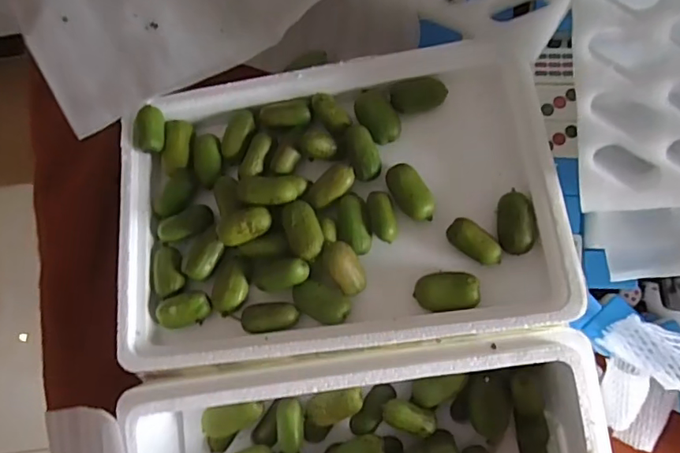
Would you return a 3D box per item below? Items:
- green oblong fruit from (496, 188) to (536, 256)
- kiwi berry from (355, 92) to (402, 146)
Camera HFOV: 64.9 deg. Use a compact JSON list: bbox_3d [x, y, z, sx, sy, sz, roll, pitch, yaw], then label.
[{"bbox_3d":[0.134,-0.003,0.405,0.025,0.019,0.048,1,85,3],"label":"green oblong fruit"},{"bbox_3d":[0.032,-0.093,0.446,0.028,0.021,0.049,-27,84,0],"label":"kiwi berry"}]

